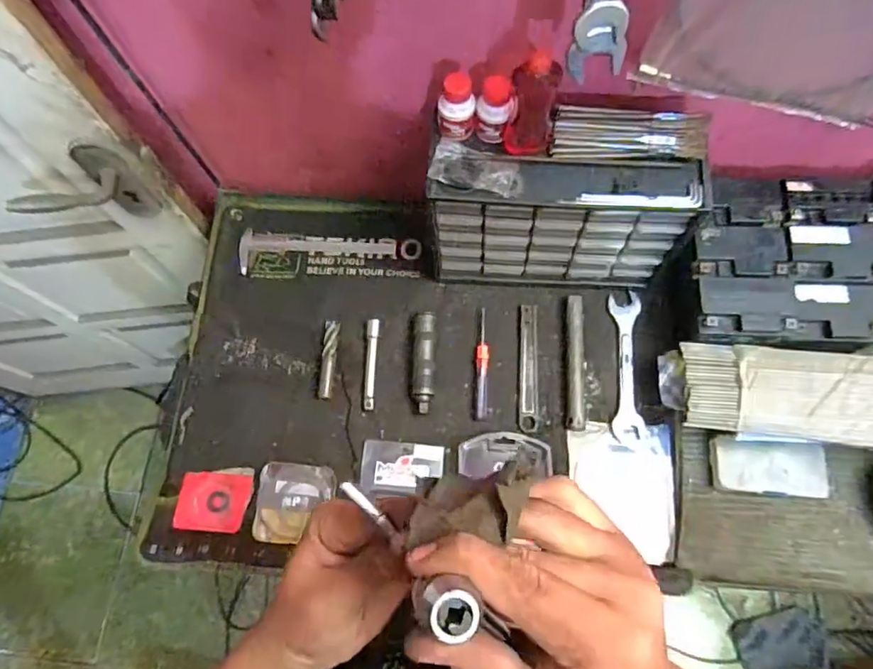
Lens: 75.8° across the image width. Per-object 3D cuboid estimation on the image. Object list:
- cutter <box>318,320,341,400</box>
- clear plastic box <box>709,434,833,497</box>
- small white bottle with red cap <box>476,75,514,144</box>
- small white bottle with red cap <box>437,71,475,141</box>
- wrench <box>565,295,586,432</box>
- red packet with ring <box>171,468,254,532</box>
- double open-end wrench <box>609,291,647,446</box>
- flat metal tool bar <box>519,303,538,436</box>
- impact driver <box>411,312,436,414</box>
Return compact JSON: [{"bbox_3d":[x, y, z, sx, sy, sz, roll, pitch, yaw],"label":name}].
[{"bbox_3d":[-0.144,0.034,0.749,0.019,0.017,0.104,4,71,4],"label":"cutter"},{"bbox_3d":[0.405,0.161,0.679,0.131,0.017,0.066,4,92,8],"label":"clear plastic box"},{"bbox_3d":[0.061,-0.233,0.593,0.036,0.074,0.030,1,71,3],"label":"small white bottle with red cap"},{"bbox_3d":[0.021,-0.237,0.590,0.037,0.063,0.035,-4,70,1],"label":"small white bottle with red cap"},{"bbox_3d":[0.183,0.034,0.732,0.023,0.018,0.179,4,71,4],"label":"wrench"},{"bbox_3d":[-0.280,0.207,0.705,0.088,0.008,0.079,4,71,4],"label":"red packet with ring"},{"bbox_3d":[0.253,0.042,0.745,0.040,0.012,0.200,3,71,3],"label":"double open-end wrench"},{"bbox_3d":[0.124,0.042,0.749,0.024,0.004,0.172,3,71,3],"label":"flat metal tool bar"},{"bbox_3d":[-0.016,0.036,0.745,0.029,0.029,0.134,1,71,3],"label":"impact driver"}]

